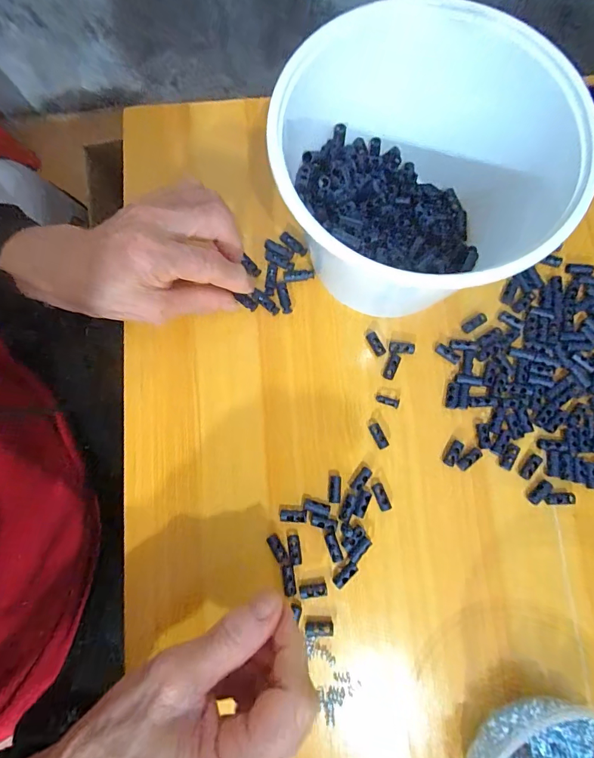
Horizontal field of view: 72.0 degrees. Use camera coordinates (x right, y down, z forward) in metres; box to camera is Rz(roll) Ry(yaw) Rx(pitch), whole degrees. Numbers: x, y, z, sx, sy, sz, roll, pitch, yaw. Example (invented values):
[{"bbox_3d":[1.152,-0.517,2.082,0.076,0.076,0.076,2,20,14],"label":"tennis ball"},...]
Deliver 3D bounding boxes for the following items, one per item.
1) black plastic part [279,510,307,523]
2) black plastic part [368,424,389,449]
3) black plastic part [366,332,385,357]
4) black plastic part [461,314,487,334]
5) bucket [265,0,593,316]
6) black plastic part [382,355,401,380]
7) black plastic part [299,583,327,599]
[{"bbox_3d":[-0.003,0.094,0.280,0.018,0.005,0.008,3,80,1],"label":"black plastic part"},{"bbox_3d":[0.058,0.041,0.291,0.008,0.007,0.019,-26,80,-4],"label":"black plastic part"},{"bbox_3d":[0.058,-0.026,0.303,0.008,0.005,0.019,-30,81,-5],"label":"black plastic part"},{"bbox_3d":[0.133,-0.042,0.304,0.020,0.004,0.008,-34,81,-5],"label":"black plastic part"},{"bbox_3d":[0.069,-0.116,0.257,0.163,0.107,0.164,0,80,1],"label":"bucket"},{"bbox_3d":[0.070,-0.009,0.300,0.008,0.004,0.019,24,94,5],"label":"black plastic part"},{"bbox_3d":[0.011,0.140,0.271,0.018,0.004,0.009,-6,80,0],"label":"black plastic part"}]

